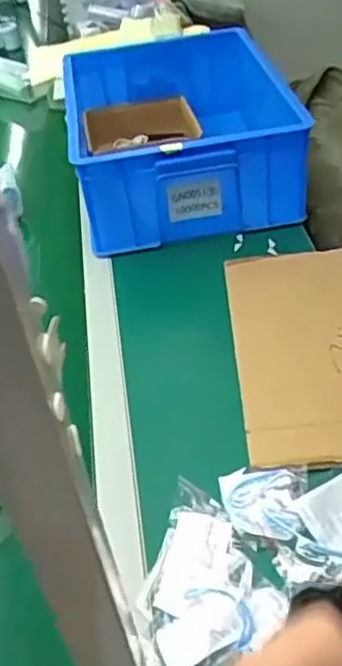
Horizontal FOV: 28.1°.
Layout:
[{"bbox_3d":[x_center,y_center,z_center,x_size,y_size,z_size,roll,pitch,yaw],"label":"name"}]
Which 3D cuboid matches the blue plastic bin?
[{"bbox_3d":[0.009,-0.355,1.148,0.342,0.158,0.459,-8,40,0],"label":"blue plastic bin"}]

